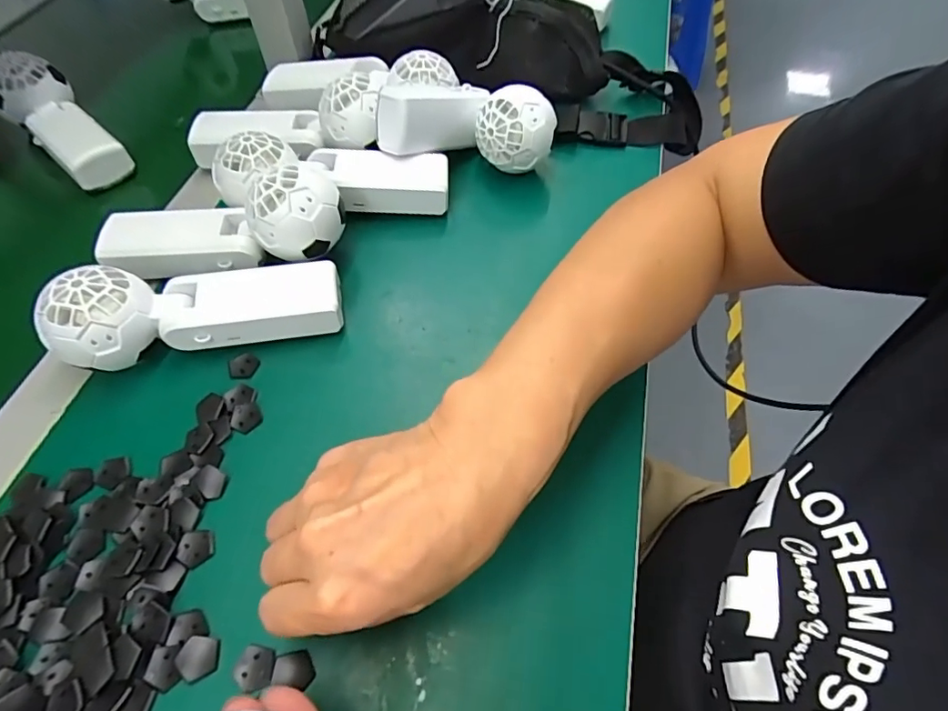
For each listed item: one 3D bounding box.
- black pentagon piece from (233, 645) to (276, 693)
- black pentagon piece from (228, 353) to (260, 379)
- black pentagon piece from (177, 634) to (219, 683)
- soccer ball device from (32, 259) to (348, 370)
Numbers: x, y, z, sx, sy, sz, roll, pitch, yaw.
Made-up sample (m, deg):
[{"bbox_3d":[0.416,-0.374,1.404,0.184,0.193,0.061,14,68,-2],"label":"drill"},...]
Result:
[{"bbox_3d":[-0.103,0.146,0.245,0.019,0.004,0.017,6,56,5],"label":"black pentagon piece"},{"bbox_3d":[-0.148,0.007,0.337,0.019,0.004,0.017,-30,60,-17],"label":"black pentagon piece"},{"bbox_3d":[-0.131,0.144,0.250,0.017,0.004,0.018,4,56,5],"label":"black pentagon piece"},{"bbox_3d":[-0.169,-0.030,0.330,0.163,0.062,0.045,-14,57,-8],"label":"soccer ball device"}]

